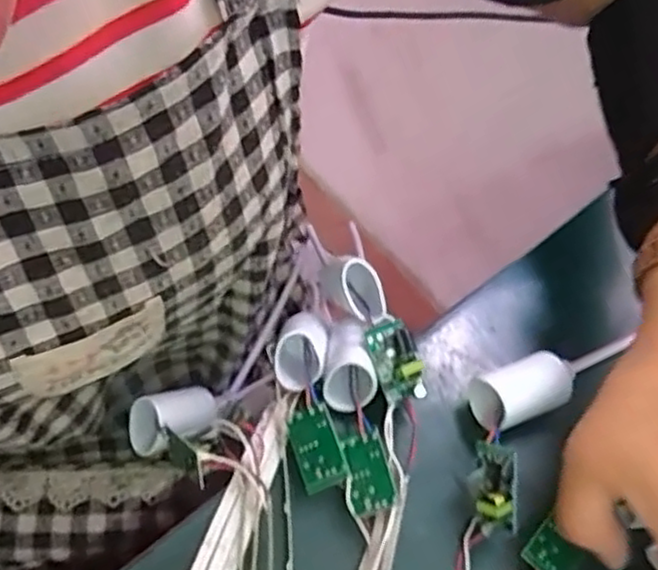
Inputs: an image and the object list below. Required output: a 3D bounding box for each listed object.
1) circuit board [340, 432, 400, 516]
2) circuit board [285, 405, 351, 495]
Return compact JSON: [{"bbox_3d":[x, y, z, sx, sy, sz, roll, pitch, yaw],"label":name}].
[{"bbox_3d":[0.017,0.085,0.320,0.021,0.006,0.034,-11,62,-10],"label":"circuit board"},{"bbox_3d":[-0.006,0.075,0.327,0.021,0.006,0.037,-25,59,3],"label":"circuit board"}]

